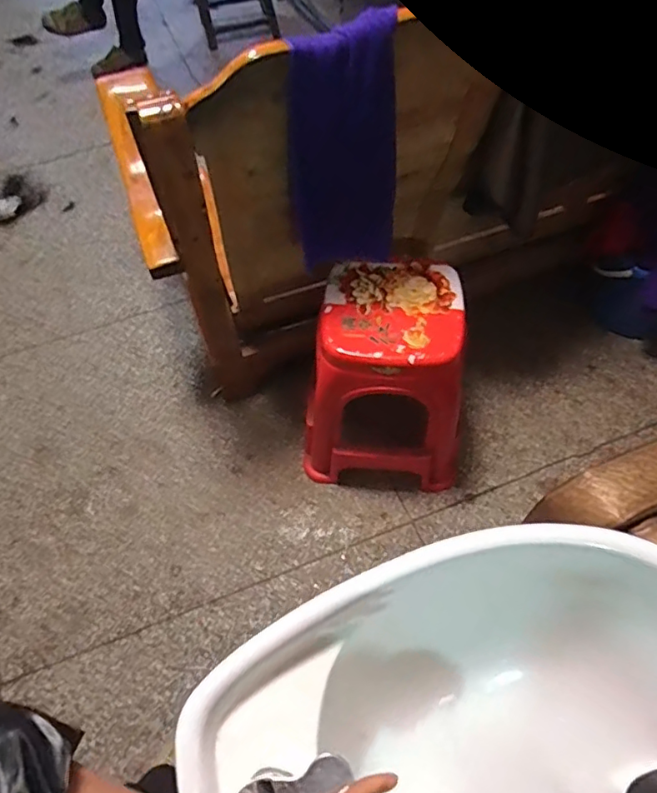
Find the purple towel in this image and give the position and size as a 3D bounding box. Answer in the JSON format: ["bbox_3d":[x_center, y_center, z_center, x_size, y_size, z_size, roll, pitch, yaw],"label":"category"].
[{"bbox_3d":[0.030,-0.377,0.928,0.193,0.442,0.061,-8,59,-2],"label":"purple towel"}]

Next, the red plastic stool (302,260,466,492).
[{"bbox_3d":[0.131,-0.030,1.249,0.333,0.457,0.303,3,59,4],"label":"red plastic stool"}]

